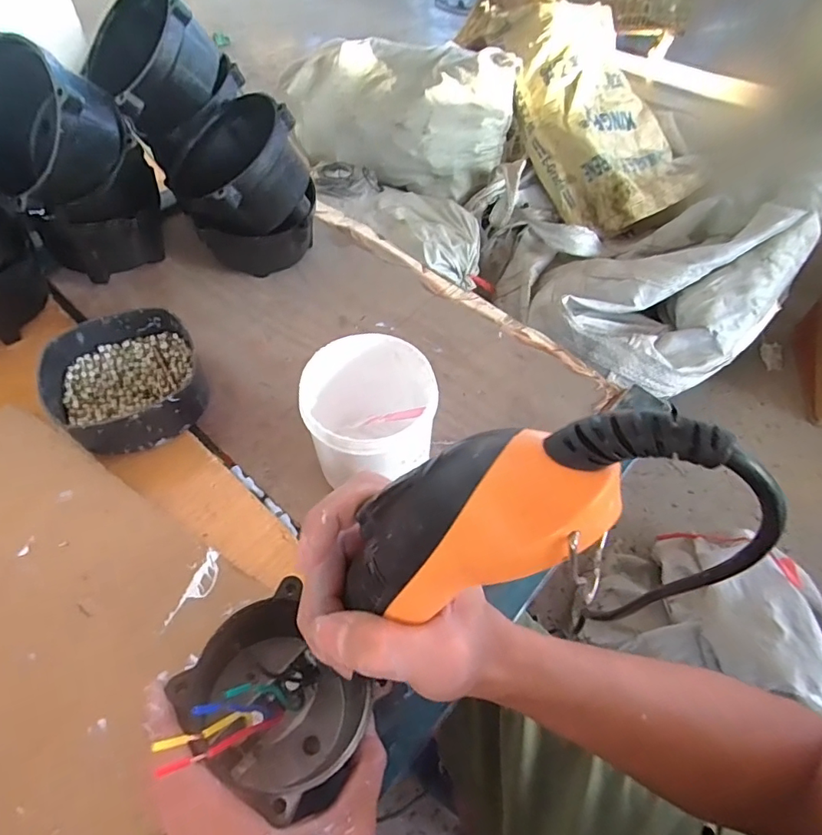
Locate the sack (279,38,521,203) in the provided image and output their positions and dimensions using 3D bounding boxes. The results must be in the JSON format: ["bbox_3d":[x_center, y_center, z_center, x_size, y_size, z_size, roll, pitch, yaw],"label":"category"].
[{"bbox_3d":[-0.064,-0.886,1.438,0.692,0.290,0.292,18,57,10],"label":"sack"}]

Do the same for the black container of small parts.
[{"bbox_3d":[-0.242,-0.032,0.435,0.116,0.043,0.120,-23,59,-16],"label":"black container of small parts"}]

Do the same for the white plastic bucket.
[{"bbox_3d":[-0.033,0.007,0.393,0.090,0.108,0.096,1,56,-1],"label":"white plastic bucket"}]

